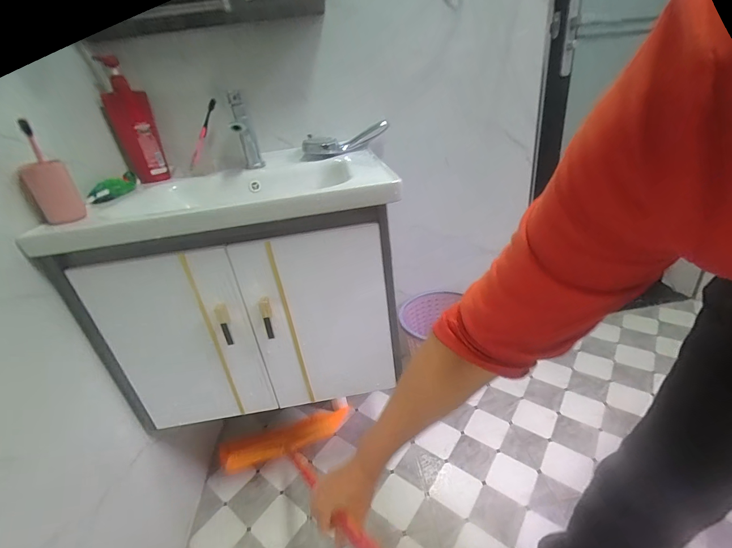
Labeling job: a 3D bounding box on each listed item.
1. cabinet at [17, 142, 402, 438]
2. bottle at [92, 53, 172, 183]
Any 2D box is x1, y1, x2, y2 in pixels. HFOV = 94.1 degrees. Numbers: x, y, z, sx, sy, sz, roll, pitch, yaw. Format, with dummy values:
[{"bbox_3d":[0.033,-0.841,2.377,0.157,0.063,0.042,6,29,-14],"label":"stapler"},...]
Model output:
[{"bbox_3d":[-0.237,-0.008,0.841,0.574,0.452,0.469,-10,27,-4],"label":"cabinet"},{"bbox_3d":[-0.555,-0.359,0.814,0.092,0.268,0.063,-20,28,-25],"label":"bottle"}]

